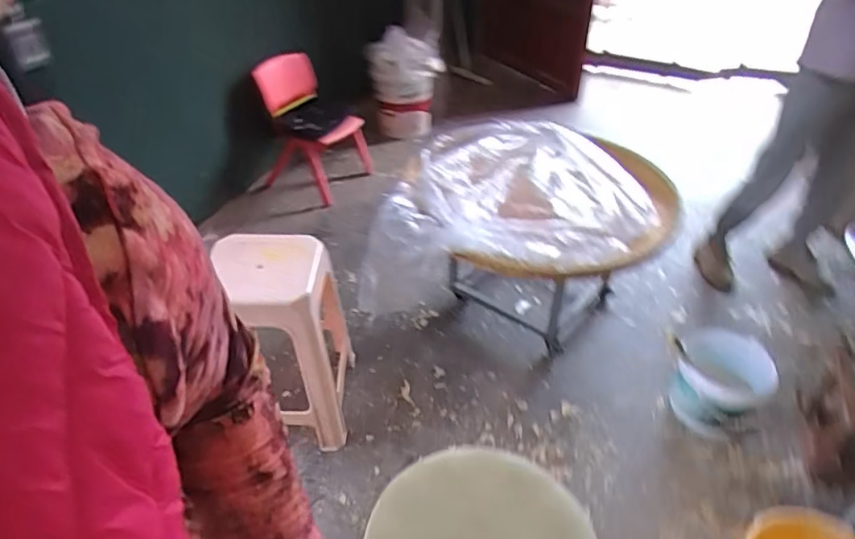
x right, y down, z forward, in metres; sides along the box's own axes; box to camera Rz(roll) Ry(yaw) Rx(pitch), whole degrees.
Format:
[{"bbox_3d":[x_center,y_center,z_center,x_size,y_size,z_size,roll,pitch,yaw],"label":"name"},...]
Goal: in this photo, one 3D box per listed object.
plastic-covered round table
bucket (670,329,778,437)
[{"bbox_3d":[0.256,-0.111,1.811,0.868,0.477,0.811,0,37,0],"label":"plastic-covered round table"},{"bbox_3d":[0.762,0.298,1.503,0.221,0.207,0.218,0,37,0],"label":"bucket"}]

